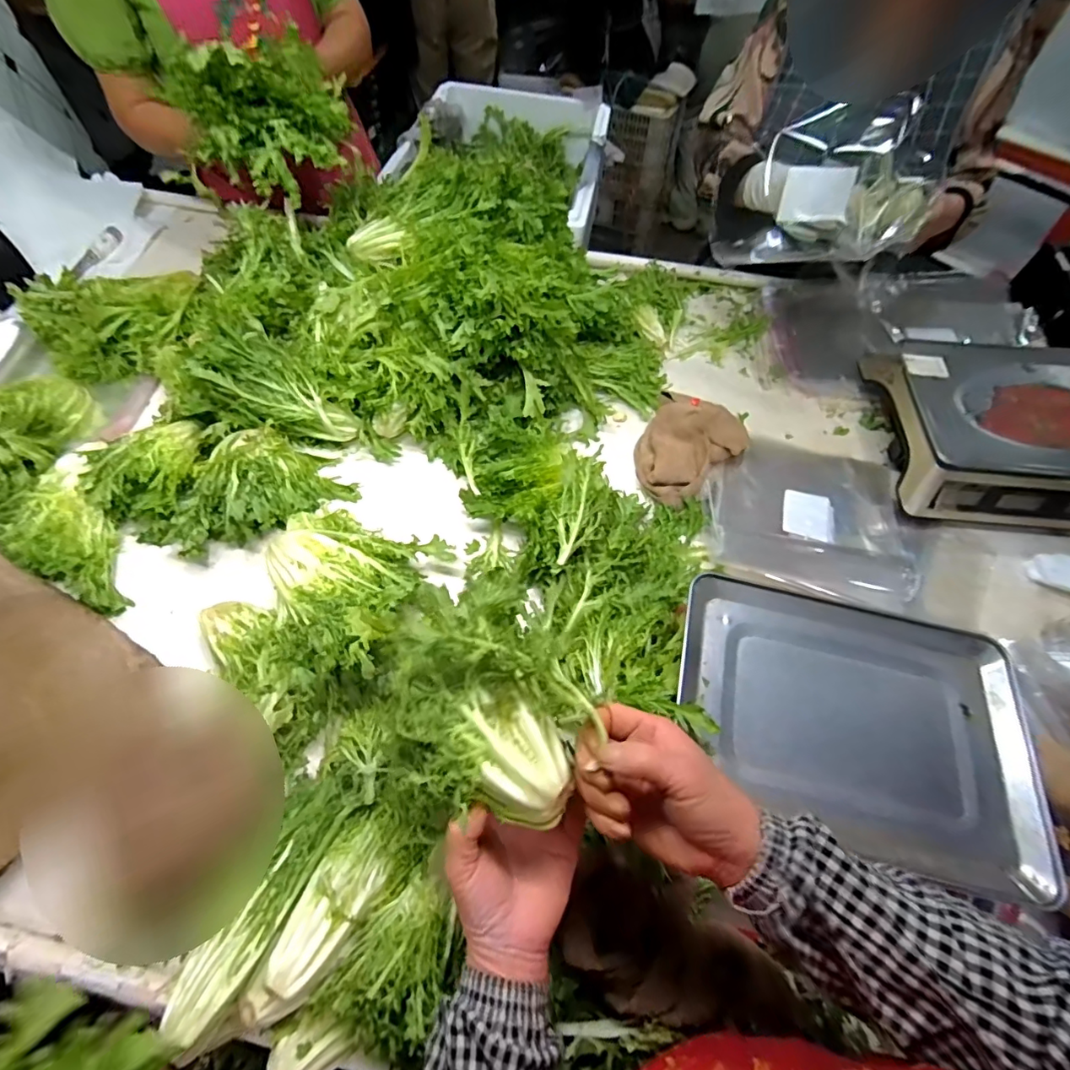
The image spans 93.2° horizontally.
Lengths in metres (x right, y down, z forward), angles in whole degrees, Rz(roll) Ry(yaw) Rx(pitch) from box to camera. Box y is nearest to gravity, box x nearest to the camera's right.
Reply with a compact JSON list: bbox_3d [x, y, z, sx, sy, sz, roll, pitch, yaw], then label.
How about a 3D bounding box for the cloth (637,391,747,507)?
[{"bbox_3d":[0.220,-0.136,0.751,0.182,0.058,0.136,-38,67,-21],"label":"cloth"}]

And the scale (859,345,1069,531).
[{"bbox_3d":[0.669,-0.152,0.728,0.313,0.133,0.262,4,59,1],"label":"scale"}]

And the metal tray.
[{"bbox_3d":[0.302,0.168,0.483,0.321,0.029,0.229,14,60,6],"label":"metal tray"}]

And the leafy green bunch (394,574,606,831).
[{"bbox_3d":[-0.040,0.118,0.381,0.138,0.093,0.183,-16,61,-11],"label":"leafy green bunch"}]

